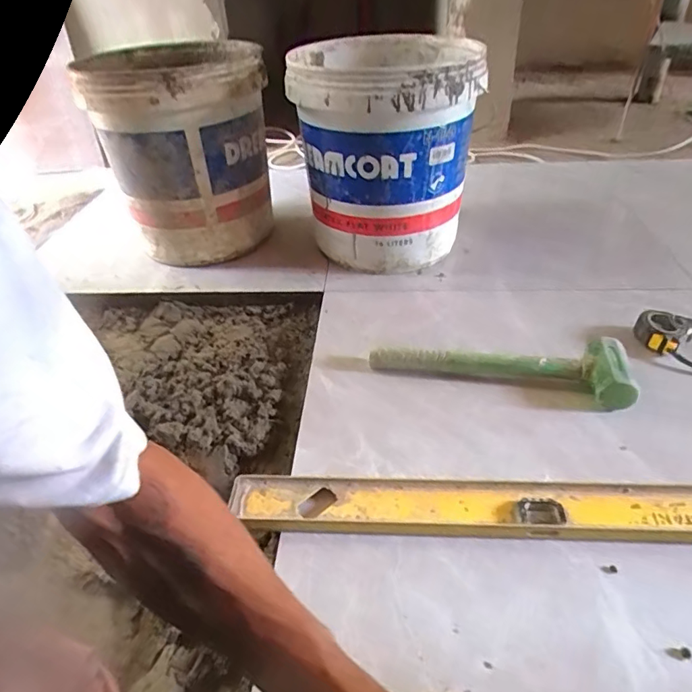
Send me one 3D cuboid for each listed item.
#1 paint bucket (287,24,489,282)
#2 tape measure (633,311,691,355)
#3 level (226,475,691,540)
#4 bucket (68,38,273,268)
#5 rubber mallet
[{"bbox_3d":[0.069,-0.324,0.868,0.288,0.327,0.310,0,39,6],"label":"paint bucket"},{"bbox_3d":[0.431,-0.016,0.682,0.070,0.038,0.061,20,42,29],"label":"tape measure"},{"bbox_3d":[0.185,0.160,0.493,0.591,0.020,0.056,-1,36,5],"label":"level"},{"bbox_3d":[-0.264,-0.343,0.909,0.262,0.311,0.262,-3,39,2],"label":"bucket"},{"bbox_3d":[0.192,0.021,0.649,0.321,0.051,0.088,7,38,14],"label":"rubber mallet"}]

